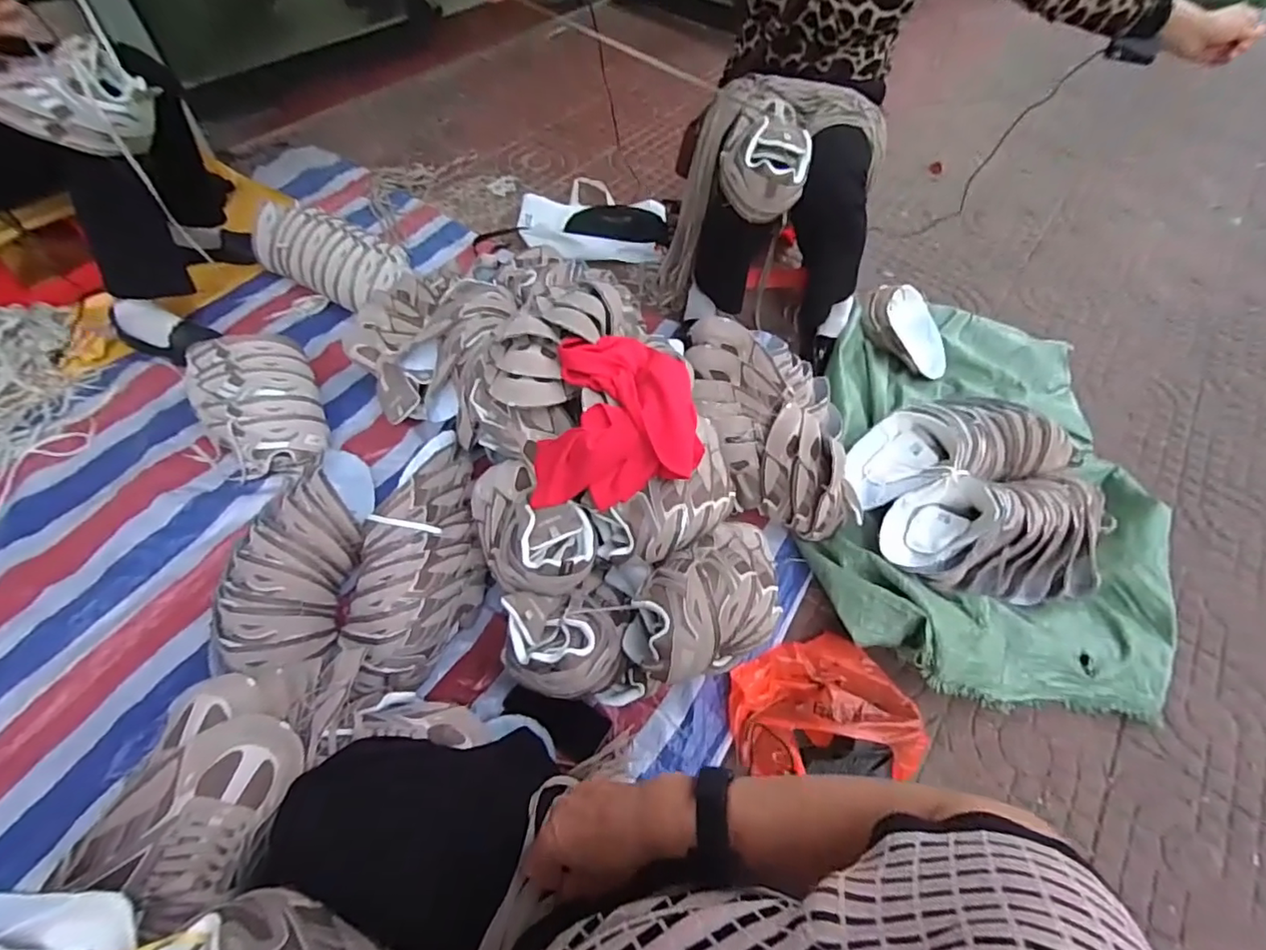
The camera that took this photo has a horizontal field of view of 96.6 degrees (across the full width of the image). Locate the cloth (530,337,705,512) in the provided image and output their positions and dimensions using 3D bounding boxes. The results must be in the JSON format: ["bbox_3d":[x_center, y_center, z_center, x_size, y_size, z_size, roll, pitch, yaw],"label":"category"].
[{"bbox_3d":[-0.020,-0.080,0.796,0.232,0.074,0.263,6,79,11],"label":"cloth"}]

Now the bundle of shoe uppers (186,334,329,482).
[{"bbox_3d":[-0.735,-0.129,1.106,0.218,0.139,0.332,-23,60,-16],"label":"bundle of shoe uppers"}]

